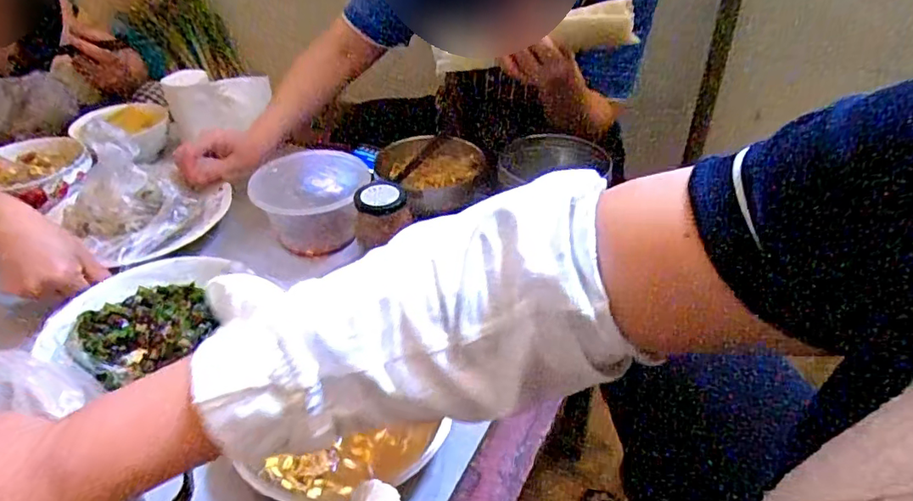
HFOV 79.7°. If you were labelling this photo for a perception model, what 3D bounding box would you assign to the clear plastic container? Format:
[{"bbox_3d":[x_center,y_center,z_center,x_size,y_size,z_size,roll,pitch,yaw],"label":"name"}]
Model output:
[{"bbox_3d":[-0.176,-0.059,0.686,0.131,0.079,0.127,-1,38,3],"label":"clear plastic container"}]

